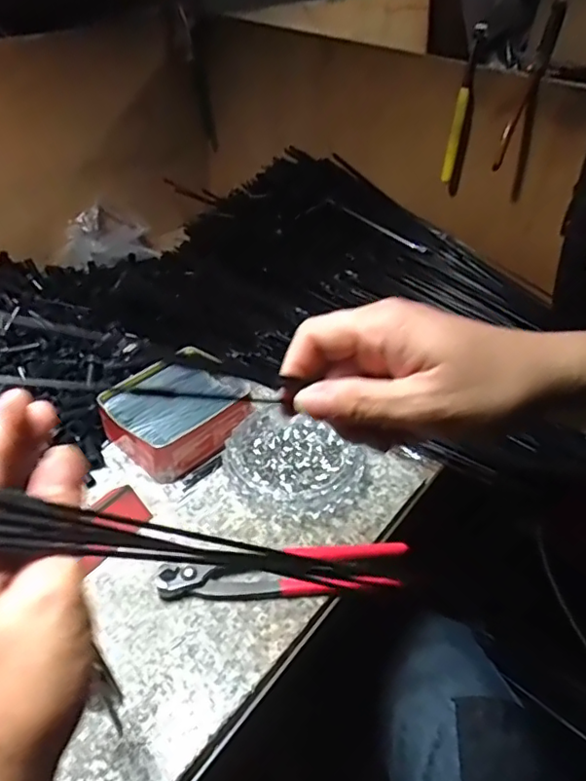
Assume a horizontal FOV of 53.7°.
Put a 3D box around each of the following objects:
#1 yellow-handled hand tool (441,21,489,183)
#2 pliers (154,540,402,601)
[{"bbox_3d":[0.186,-0.313,0.639,0.014,0.154,0.021,13,42,11],"label":"yellow-handled hand tool"},{"bbox_3d":[-0.006,0.138,0.454,0.192,0.014,0.046,-3,41,-8],"label":"pliers"}]

